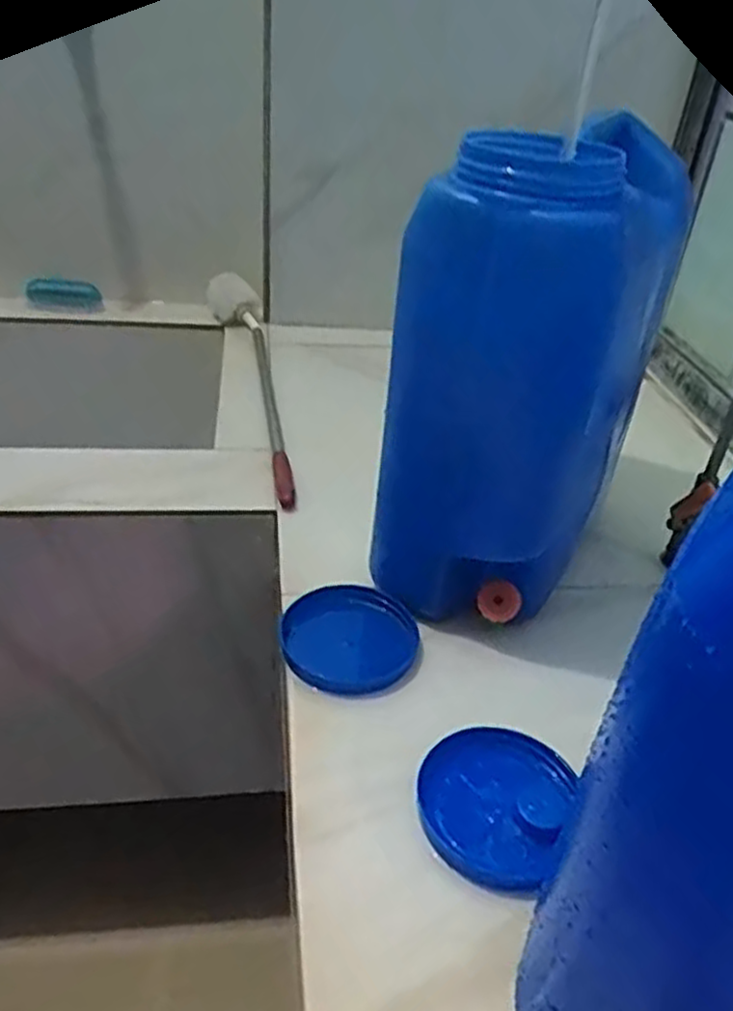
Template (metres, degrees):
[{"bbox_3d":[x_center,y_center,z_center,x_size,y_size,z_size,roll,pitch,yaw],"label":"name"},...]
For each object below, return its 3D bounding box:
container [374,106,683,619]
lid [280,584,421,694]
[{"bbox_3d":[0.140,-0.108,0.694,0.182,0.416,0.255,17,37,16],"label":"container"},{"bbox_3d":[-0.015,0.115,0.686,0.116,0.018,0.116,3,35,-2],"label":"lid"}]

